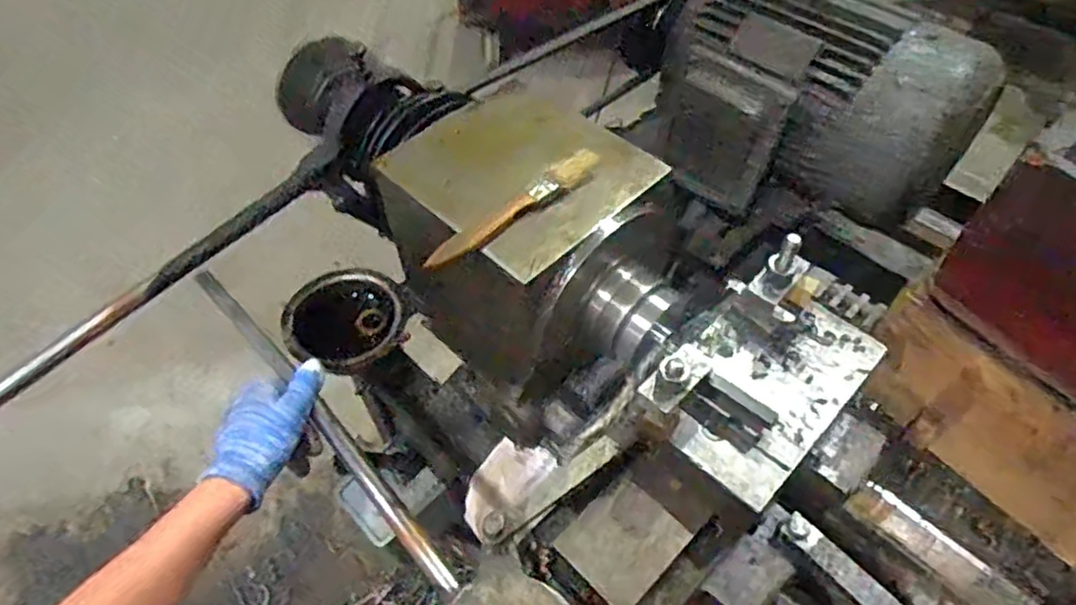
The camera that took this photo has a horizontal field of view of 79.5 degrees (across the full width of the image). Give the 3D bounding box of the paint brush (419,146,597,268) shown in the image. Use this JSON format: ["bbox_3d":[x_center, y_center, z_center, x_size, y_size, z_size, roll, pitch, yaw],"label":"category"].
[{"bbox_3d":[-0.015,-0.067,0.453,0.148,0.016,0.018,-34,59,-23],"label":"paint brush"}]

